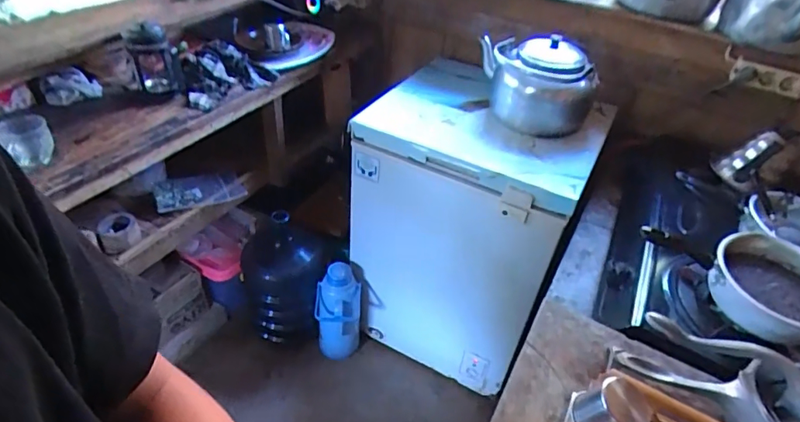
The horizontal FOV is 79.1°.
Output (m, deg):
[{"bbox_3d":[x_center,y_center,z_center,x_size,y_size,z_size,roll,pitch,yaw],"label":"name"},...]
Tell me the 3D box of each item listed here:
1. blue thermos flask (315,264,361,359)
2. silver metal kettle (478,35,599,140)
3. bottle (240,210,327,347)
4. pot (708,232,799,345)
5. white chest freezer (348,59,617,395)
[{"bbox_3d":[-0.200,0.344,1.585,0.135,0.366,0.132,4,40,-3],"label":"blue thermos flask"},{"bbox_3d":[0.344,-0.329,1.259,0.225,0.203,0.241,0,41,-8],"label":"silver metal kettle"},{"bbox_3d":[-0.385,0.195,1.609,0.279,0.443,0.264,8,40,1],"label":"bottle"},{"bbox_3d":[0.623,0.128,0.802,0.173,0.066,0.194,-16,45,-25],"label":"pot"},{"bbox_3d":[0.166,0.055,1.514,0.608,0.782,0.431,23,43,18],"label":"white chest freezer"}]

